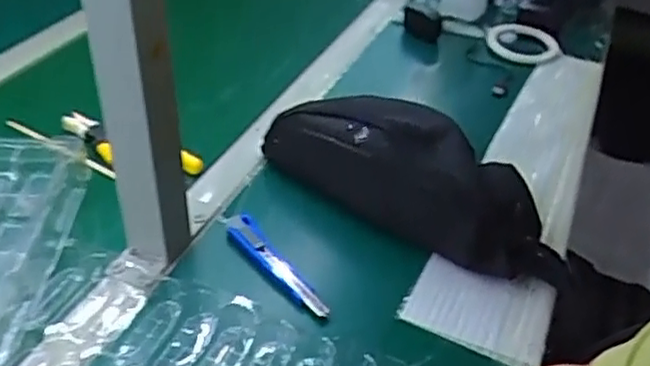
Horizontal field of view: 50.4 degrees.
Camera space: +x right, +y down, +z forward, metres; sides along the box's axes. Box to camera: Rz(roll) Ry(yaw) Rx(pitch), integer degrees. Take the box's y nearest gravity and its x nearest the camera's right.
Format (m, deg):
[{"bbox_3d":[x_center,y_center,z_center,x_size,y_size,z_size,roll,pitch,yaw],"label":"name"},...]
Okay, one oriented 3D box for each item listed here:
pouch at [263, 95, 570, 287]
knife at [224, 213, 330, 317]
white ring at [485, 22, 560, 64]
[{"bbox_3d":[0.079,-0.005,0.640,0.291,0.094,0.131,32,45,32],"label":"pouch"},{"bbox_3d":[-0.044,0.069,0.593,0.026,0.009,0.137,-21,43,-29],"label":"knife"},{"bbox_3d":[0.268,-0.193,0.940,0.089,0.019,0.089,2,37,-2],"label":"white ring"}]

